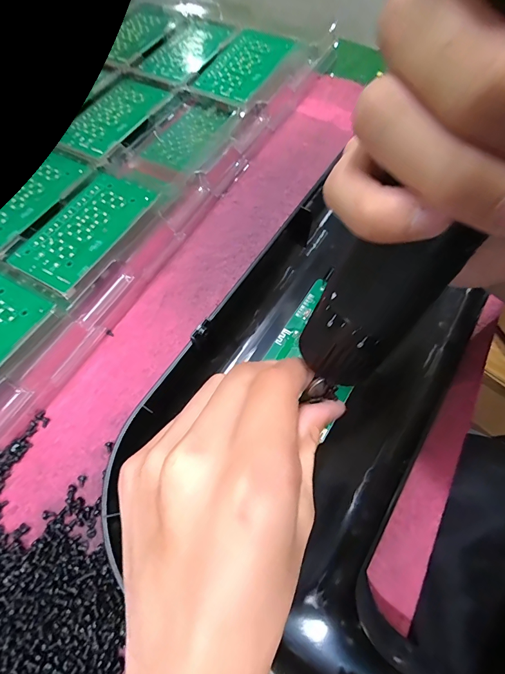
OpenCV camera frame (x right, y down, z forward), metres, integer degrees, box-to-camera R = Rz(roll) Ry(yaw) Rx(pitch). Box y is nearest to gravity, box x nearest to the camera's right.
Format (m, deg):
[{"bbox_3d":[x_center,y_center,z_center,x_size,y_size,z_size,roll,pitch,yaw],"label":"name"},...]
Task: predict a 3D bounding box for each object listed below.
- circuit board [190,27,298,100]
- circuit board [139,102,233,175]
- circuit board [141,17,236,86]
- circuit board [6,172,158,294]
[{"bbox_3d":[-0.007,-0.270,0.366,0.062,0.006,0.105,26,67,12],"label":"circuit board"},{"bbox_3d":[-0.059,-0.187,0.343,0.053,0.008,0.089,25,67,12],"label":"circuit board"},{"bbox_3d":[-0.068,-0.296,0.380,0.057,0.005,0.095,28,68,13],"label":"circuit board"},{"bbox_3d":[-0.127,-0.084,0.281,0.058,0.009,0.106,27,68,13],"label":"circuit board"}]

